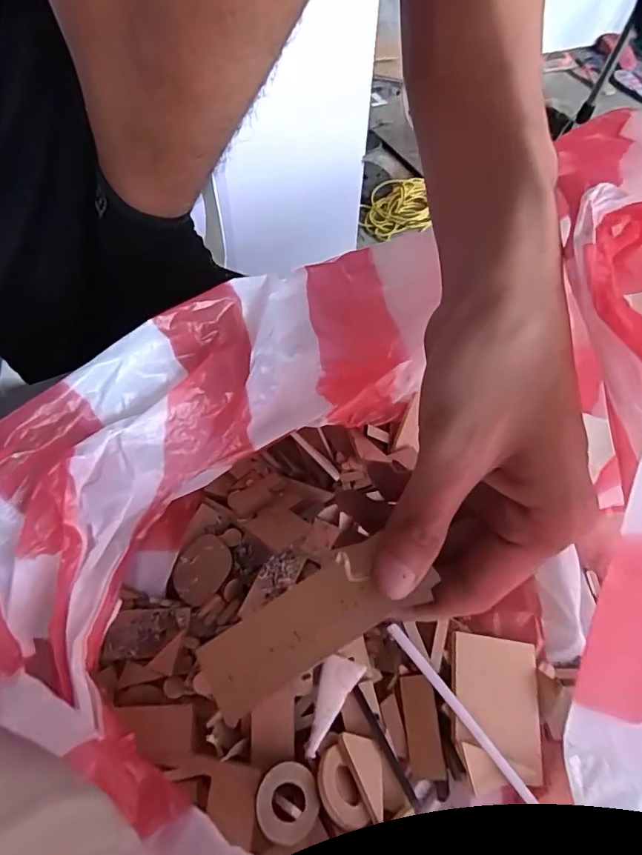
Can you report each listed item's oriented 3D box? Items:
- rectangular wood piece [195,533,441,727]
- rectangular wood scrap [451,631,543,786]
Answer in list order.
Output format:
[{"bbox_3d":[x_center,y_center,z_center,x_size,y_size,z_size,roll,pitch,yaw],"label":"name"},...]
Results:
[{"bbox_3d":[-0.004,0.066,0.169,0.078,0.004,0.027,-33,64,-8],"label":"rectangular wood piece"},{"bbox_3d":[0.081,0.127,0.227,0.043,0.004,0.055,15,55,-10],"label":"rectangular wood scrap"}]

